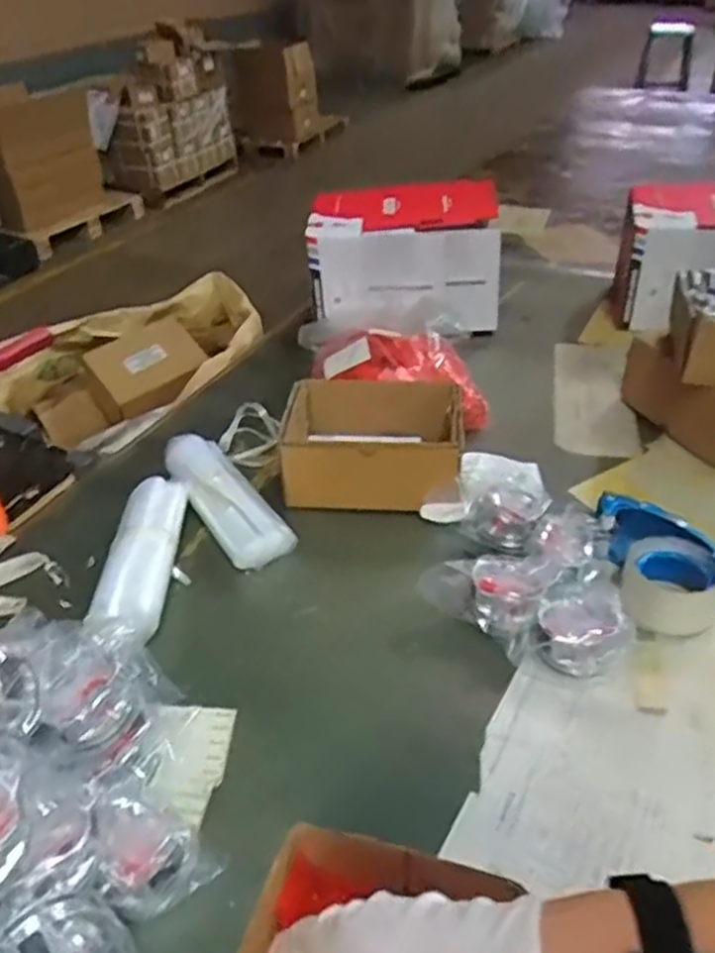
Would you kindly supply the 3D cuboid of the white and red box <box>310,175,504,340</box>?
[{"bbox_3d":[0.074,-0.339,1.139,0.290,0.170,0.137,5,38,7],"label":"white and red box"}]

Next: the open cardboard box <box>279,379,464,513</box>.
[{"bbox_3d":[0.016,-0.041,0.870,0.202,0.083,0.150,2,38,4],"label":"open cardboard box"}]

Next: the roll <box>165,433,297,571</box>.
[{"bbox_3d":[-0.150,0.025,0.836,0.068,0.055,0.209,-24,44,-27],"label":"roll"}]

